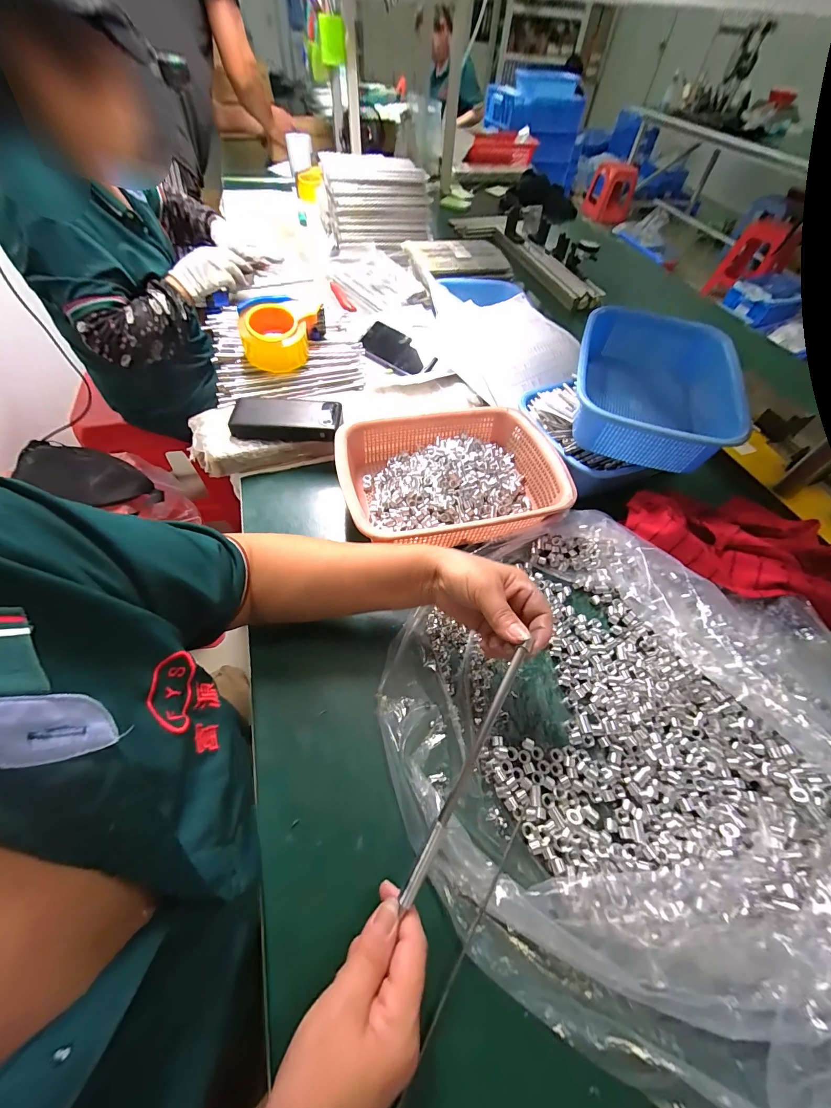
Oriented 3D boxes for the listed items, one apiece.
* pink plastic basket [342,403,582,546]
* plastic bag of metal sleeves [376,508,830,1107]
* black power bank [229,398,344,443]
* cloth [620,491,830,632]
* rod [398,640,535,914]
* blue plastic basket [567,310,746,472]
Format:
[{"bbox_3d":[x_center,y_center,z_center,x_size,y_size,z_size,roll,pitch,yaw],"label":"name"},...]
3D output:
[{"bbox_3d":[0.050,-0.107,0.521,0.291,0.079,0.210,-13,58,-11],"label":"pink plastic basket"},{"bbox_3d":[0.202,0.155,0.363,0.451,0.083,0.446,40,63,21],"label":"plastic bag of metal sleeves"},{"bbox_3d":[-0.186,-0.199,0.551,0.152,0.020,0.071,2,57,-2],"label":"black power bank"},{"bbox_3d":[0.408,-0.003,0.473,0.248,0.067,0.221,-7,58,-8],"label":"cloth"},{"bbox_3d":[0.042,0.164,0.293,0.008,0.009,0.201,27,77,14],"label":"rod"},{"bbox_3d":[0.325,-0.235,0.531,0.193,0.082,0.266,19,58,9],"label":"blue plastic basket"}]

